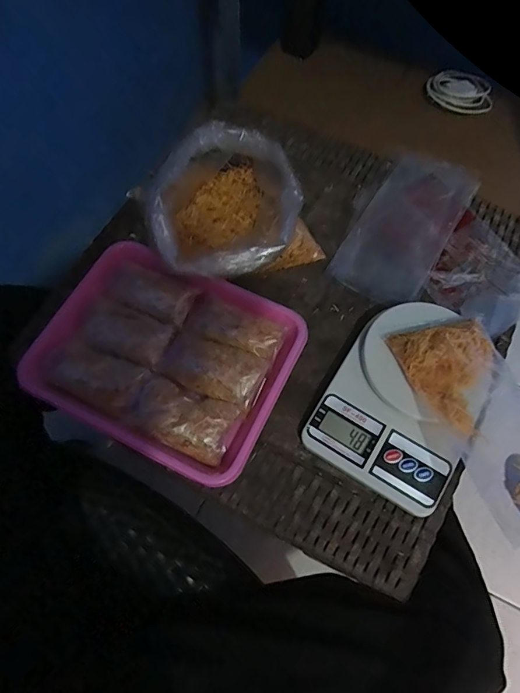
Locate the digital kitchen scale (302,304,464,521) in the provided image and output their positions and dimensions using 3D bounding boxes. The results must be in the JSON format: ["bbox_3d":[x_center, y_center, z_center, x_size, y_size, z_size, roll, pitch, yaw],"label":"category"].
[{"bbox_3d":[0.133,0.045,0.390,0.126,0.033,0.173,30,70,14],"label":"digital kitchen scale"}]

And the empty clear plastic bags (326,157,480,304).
[{"bbox_3d":[0.165,-0.137,0.483,0.096,0.010,0.201,30,70,14],"label":"empty clear plastic bags"}]

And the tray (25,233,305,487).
[{"bbox_3d":[-0.085,0.011,0.409,0.217,0.052,0.175,24,69,11],"label":"tray"}]

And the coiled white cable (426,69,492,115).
[{"bbox_3d":[0.360,-0.464,0.775,0.106,0.023,0.096,6,68,2],"label":"coiled white cable"}]

